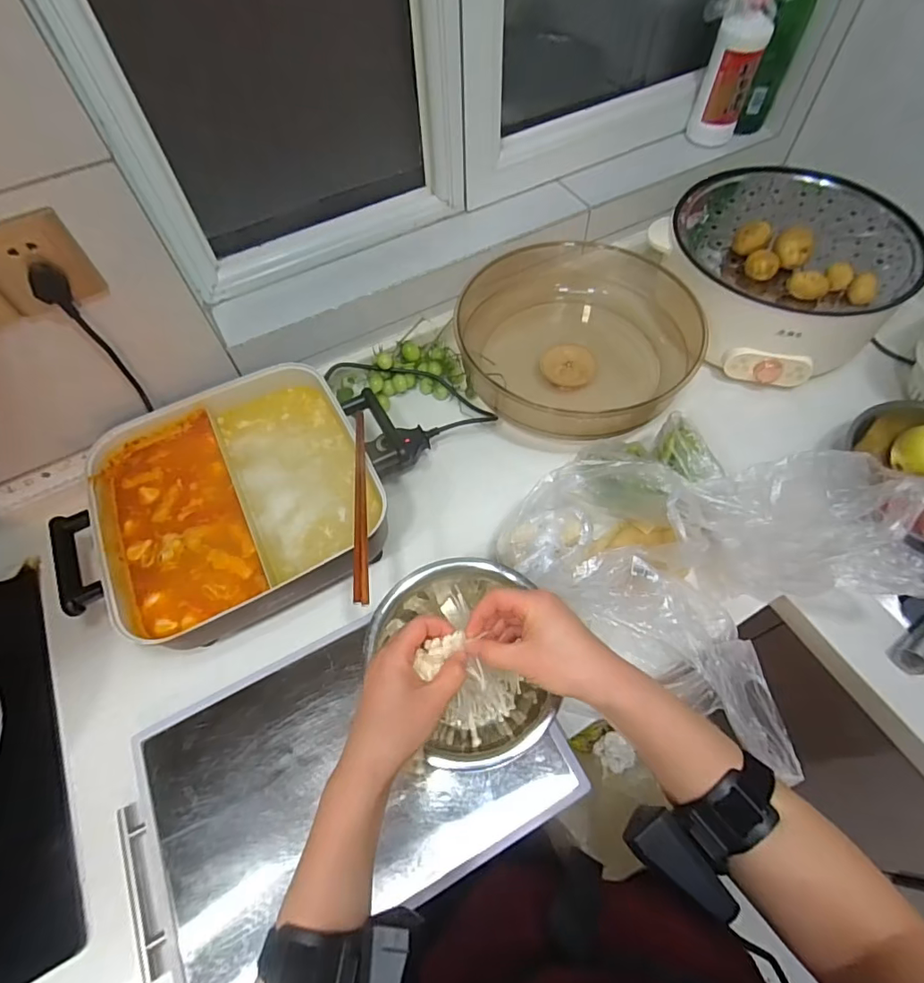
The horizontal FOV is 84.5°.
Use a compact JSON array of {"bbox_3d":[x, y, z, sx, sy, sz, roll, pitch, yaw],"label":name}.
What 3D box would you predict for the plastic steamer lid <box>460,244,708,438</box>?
[{"bbox_3d":[0.172,-0.244,0.802,0.343,0.145,0.385,-6,60,-2],"label":"plastic steamer lid"}]

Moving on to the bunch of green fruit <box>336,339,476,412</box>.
[{"bbox_3d":[-0.088,-0.194,0.795,0.201,0.061,0.107,-6,60,-2],"label":"bunch of green fruit"}]

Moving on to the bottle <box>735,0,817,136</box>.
[{"bbox_3d":[0.507,-0.719,0.797,0.065,0.268,0.070,24,63,14],"label":"bottle"}]

